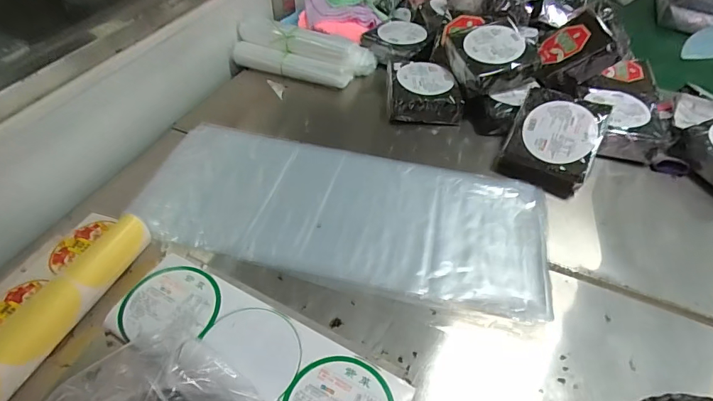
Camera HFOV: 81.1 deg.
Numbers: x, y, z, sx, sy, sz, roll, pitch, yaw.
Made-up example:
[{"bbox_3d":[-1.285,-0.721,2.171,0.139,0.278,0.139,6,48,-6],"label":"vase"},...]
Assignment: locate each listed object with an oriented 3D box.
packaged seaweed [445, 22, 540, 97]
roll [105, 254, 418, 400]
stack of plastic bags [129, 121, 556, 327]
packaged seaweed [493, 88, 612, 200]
[{"bbox_3d":[0.362,-0.389,1.127,0.191,0.095,0.204,-10,49,-10],"label":"packaged seaweed"},{"bbox_3d":[-0.175,0.259,0.684,0.526,0.059,0.187,22,54,20],"label":"roll"},{"bbox_3d":[-0.044,0.013,0.924,0.887,0.021,0.369,13,49,10],"label":"stack of plastic bags"},{"bbox_3d":[0.461,-0.142,0.984,0.203,0.074,0.239,24,86,22],"label":"packaged seaweed"}]

